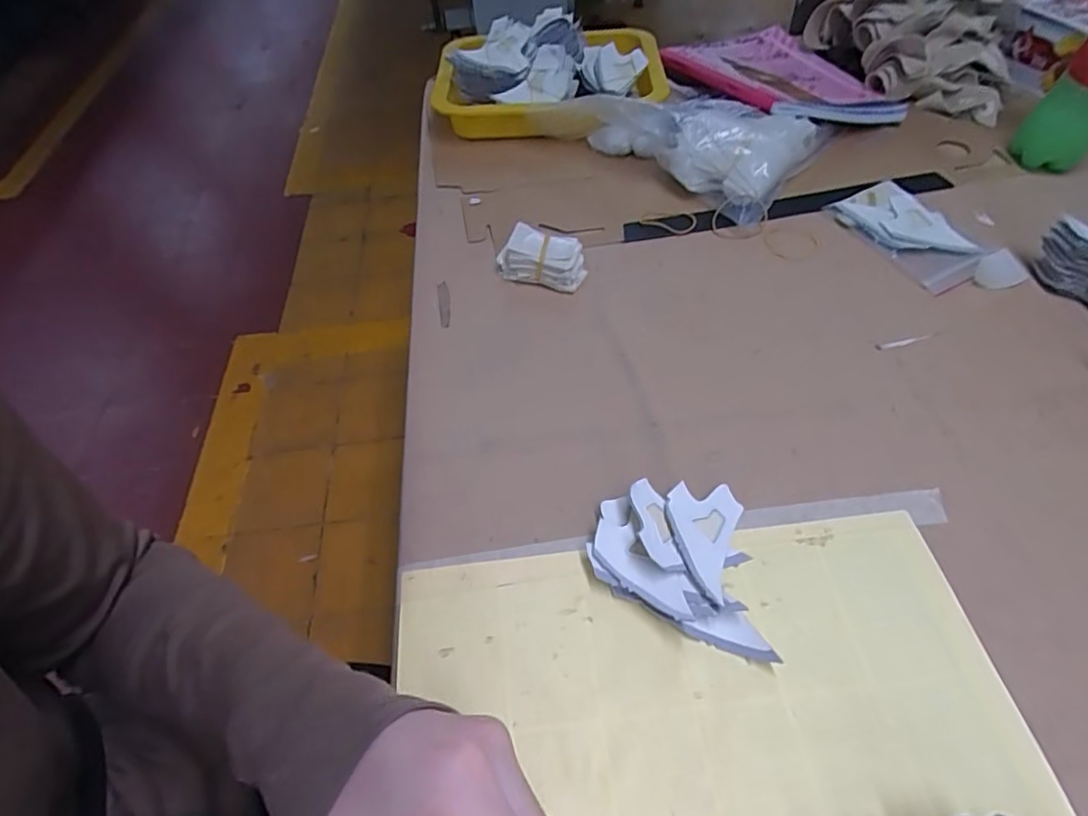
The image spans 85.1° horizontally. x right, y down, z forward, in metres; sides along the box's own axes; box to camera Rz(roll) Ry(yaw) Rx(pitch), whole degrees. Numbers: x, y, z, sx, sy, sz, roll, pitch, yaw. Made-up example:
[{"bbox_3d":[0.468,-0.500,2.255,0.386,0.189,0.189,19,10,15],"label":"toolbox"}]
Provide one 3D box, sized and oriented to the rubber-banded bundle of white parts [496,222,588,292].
[{"bbox_3d":[-0.002,-0.128,0.513,0.072,0.039,0.031,16,55,17],"label":"rubber-banded bundle of white parts"}]

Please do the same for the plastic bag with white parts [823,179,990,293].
[{"bbox_3d":[0.320,-0.154,0.514,0.071,0.018,0.126,-22,54,-12],"label":"plastic bag with white parts"}]

